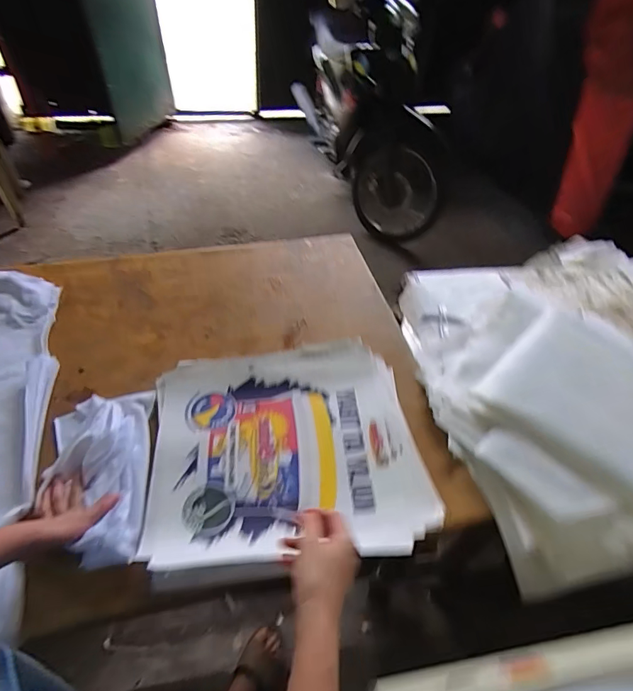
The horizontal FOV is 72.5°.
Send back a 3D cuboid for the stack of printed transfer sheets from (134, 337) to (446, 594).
[{"bbox_3d":[-0.052,0.155,0.701,0.420,0.034,0.376,-5,52,-8],"label":"stack of printed transfer sheets"}]

